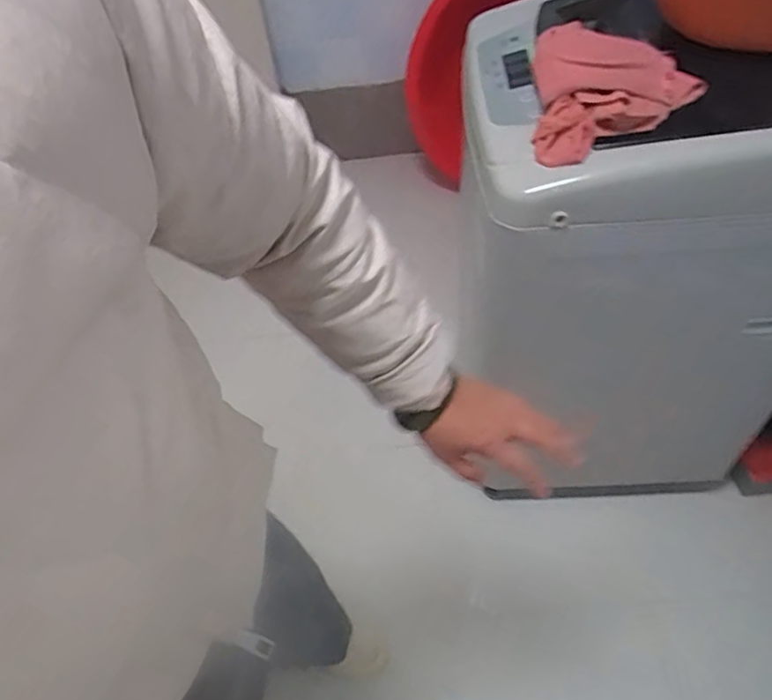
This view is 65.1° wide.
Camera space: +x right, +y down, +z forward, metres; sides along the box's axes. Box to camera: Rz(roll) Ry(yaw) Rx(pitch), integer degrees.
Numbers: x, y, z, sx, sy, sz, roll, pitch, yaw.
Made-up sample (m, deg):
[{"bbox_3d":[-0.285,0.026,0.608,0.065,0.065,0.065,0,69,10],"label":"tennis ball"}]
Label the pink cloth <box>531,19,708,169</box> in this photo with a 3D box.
[{"bbox_3d":[0.274,-0.323,0.737,0.175,0.081,0.234,3,52,8],"label":"pink cloth"}]

